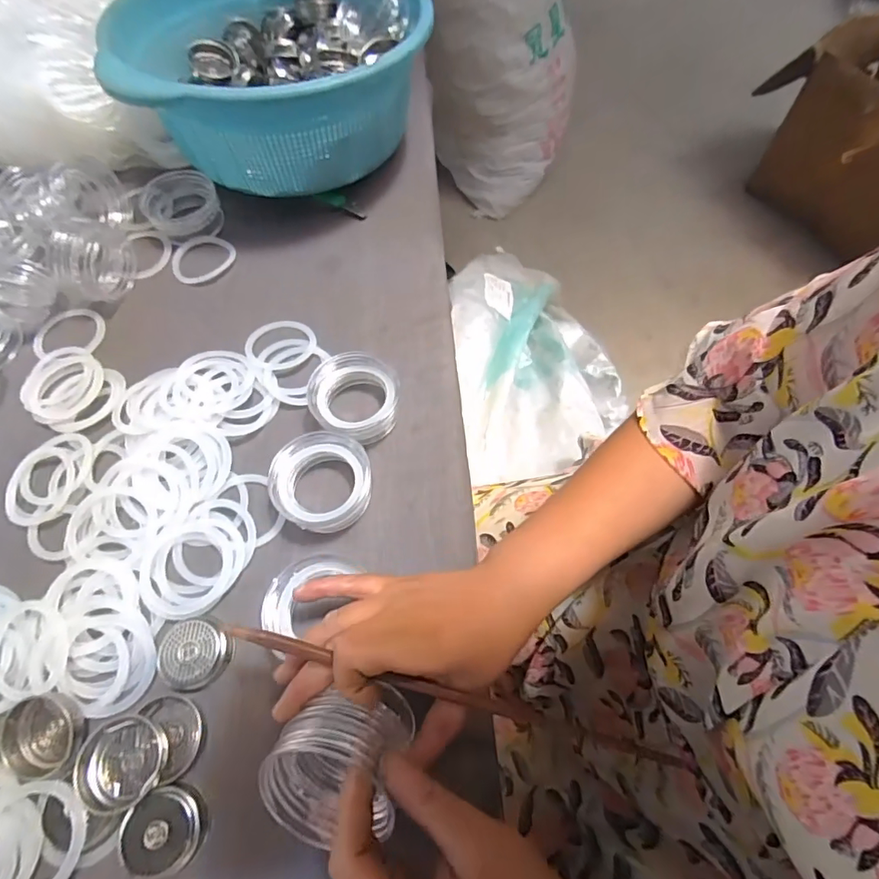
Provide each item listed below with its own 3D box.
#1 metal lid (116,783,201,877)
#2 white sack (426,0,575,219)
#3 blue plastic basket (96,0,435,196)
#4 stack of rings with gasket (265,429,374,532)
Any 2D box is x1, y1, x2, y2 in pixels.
[{"bbox_3d":[-0.153,0.215,0.275,0.036,0.018,0.039,0,64,1],"label":"metal lid"},{"bbox_3d":[0.151,-1.008,1.203,0.386,0.733,0.405,9,65,5],"label":"white sack"},{"bbox_3d":[-0.149,-0.350,0.487,0.263,0.130,0.272,-6,65,-2],"label":"blue plastic basket"},{"bbox_3d":[-0.084,0.031,0.358,0.069,0.025,0.071,-9,65,-3],"label":"stack of rings with gasket"}]

